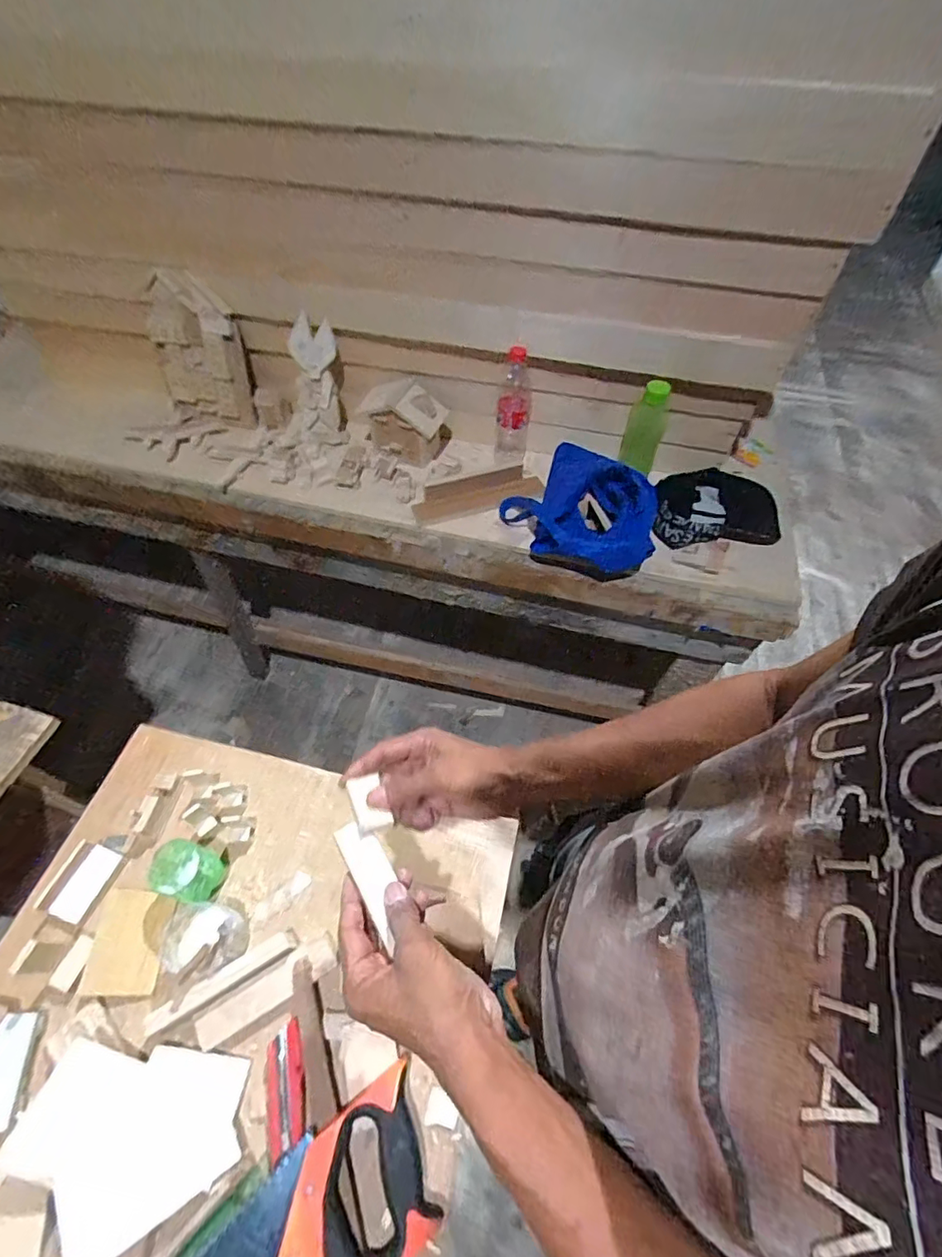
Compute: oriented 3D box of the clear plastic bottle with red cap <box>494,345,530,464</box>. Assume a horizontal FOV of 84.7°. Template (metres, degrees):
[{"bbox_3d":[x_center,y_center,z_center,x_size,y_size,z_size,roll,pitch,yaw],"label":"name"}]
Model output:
[{"bbox_3d":[0.080,-0.410,1.006,0.064,0.249,0.069,8,56,6],"label":"clear plastic bottle with red cap"}]

